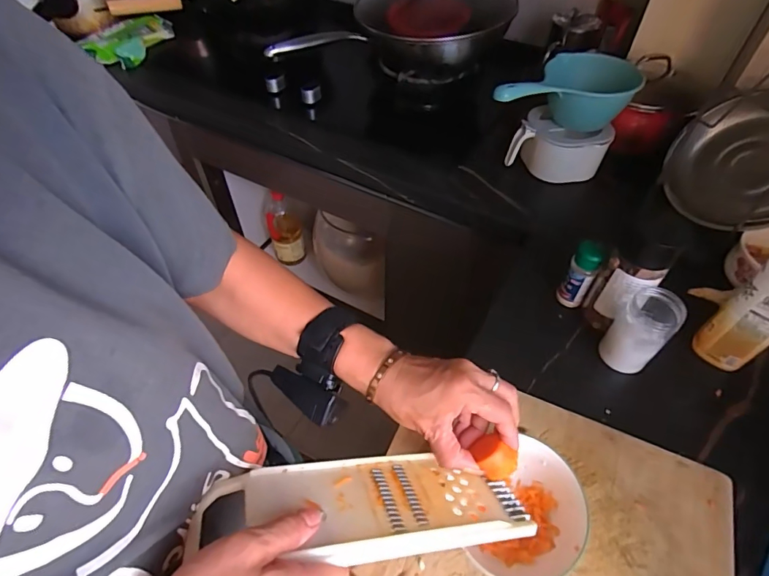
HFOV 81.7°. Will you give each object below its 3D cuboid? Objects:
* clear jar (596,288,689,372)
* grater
[{"bbox_3d":[0.312,0.052,0.545,0.055,0.097,0.059,0,52,0],"label":"clear jar"},{"bbox_3d":[-0.013,0.162,0.329,0.236,0.017,0.087,3,17,-16],"label":"grater"}]

